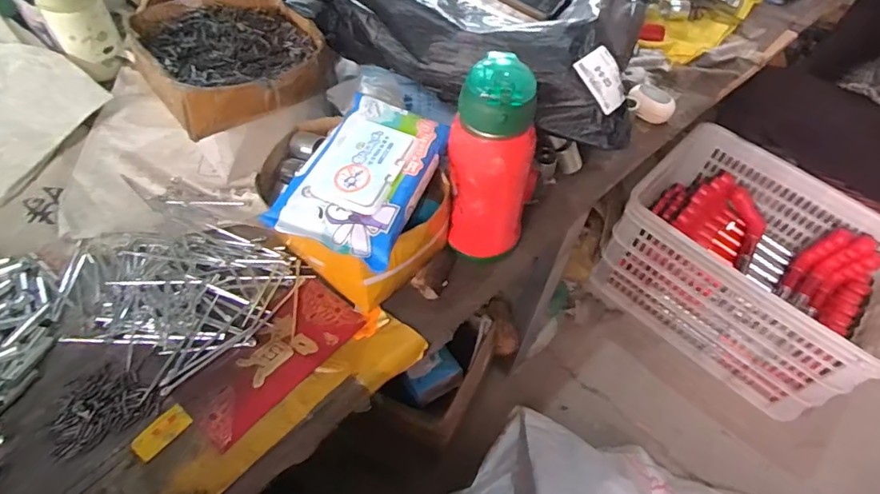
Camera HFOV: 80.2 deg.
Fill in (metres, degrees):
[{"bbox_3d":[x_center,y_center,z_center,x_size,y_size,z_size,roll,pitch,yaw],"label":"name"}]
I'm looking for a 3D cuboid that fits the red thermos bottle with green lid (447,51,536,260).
[{"bbox_3d":[0.048,-0.080,0.493,0.080,0.187,0.078,13,55,5],"label":"red thermos bottle with green lid"}]

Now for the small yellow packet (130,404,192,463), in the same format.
[{"bbox_3d":[-0.231,0.153,0.433,0.023,0.004,0.045,34,59,18],"label":"small yellow packet"}]

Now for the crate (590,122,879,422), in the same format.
[{"bbox_3d":[0.656,0.035,1.107,0.508,0.250,0.413,38,60,21],"label":"crate"}]

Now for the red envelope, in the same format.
[{"bbox_3d":[-0.150,0.101,0.478,0.072,0.005,0.160,35,59,19],"label":"red envelope"}]

